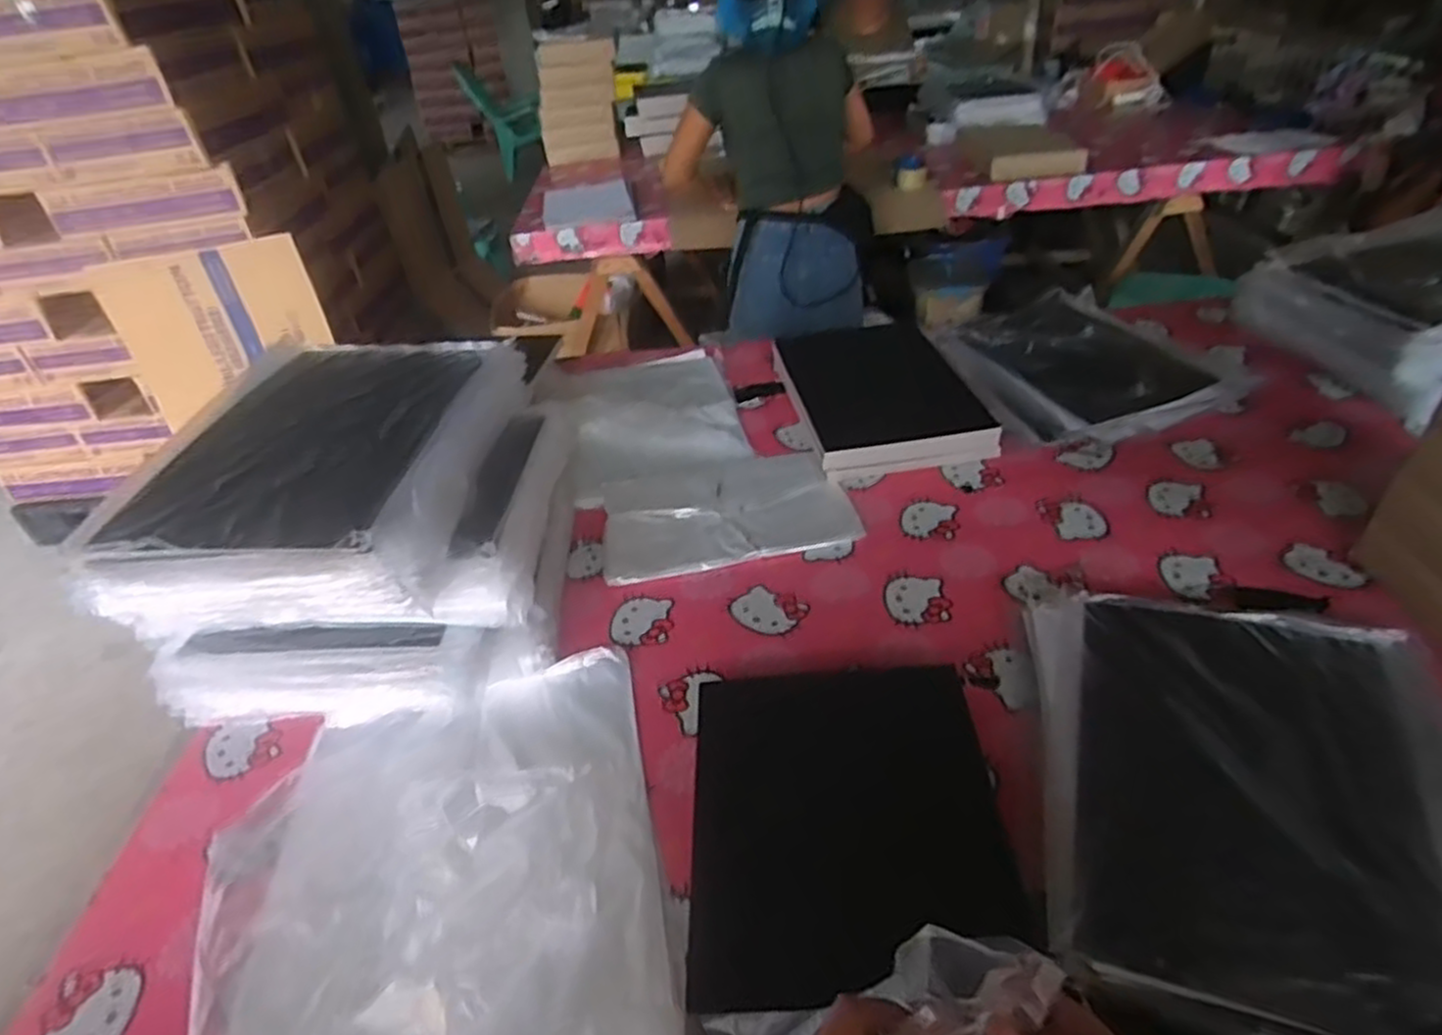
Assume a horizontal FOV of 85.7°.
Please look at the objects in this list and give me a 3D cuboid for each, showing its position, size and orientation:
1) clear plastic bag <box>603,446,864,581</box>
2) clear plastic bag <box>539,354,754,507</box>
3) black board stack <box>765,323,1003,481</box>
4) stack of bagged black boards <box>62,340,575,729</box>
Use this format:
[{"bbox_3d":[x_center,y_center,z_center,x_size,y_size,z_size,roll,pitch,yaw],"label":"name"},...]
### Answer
[{"bbox_3d":[0.005,-0.014,1.047,0.322,0.023,0.216,-10,38,-5],"label":"clear plastic bag"},{"bbox_3d":[-0.120,-0.173,1.259,0.295,0.018,0.415,-15,38,-11],"label":"clear plastic bag"},{"bbox_3d":[0.245,-0.198,1.224,0.262,0.044,0.387,-8,38,-3],"label":"black board stack"},{"bbox_3d":[-0.371,-0.004,0.851,0.360,0.235,0.402,-4,38,2],"label":"stack of bagged black boards"}]

